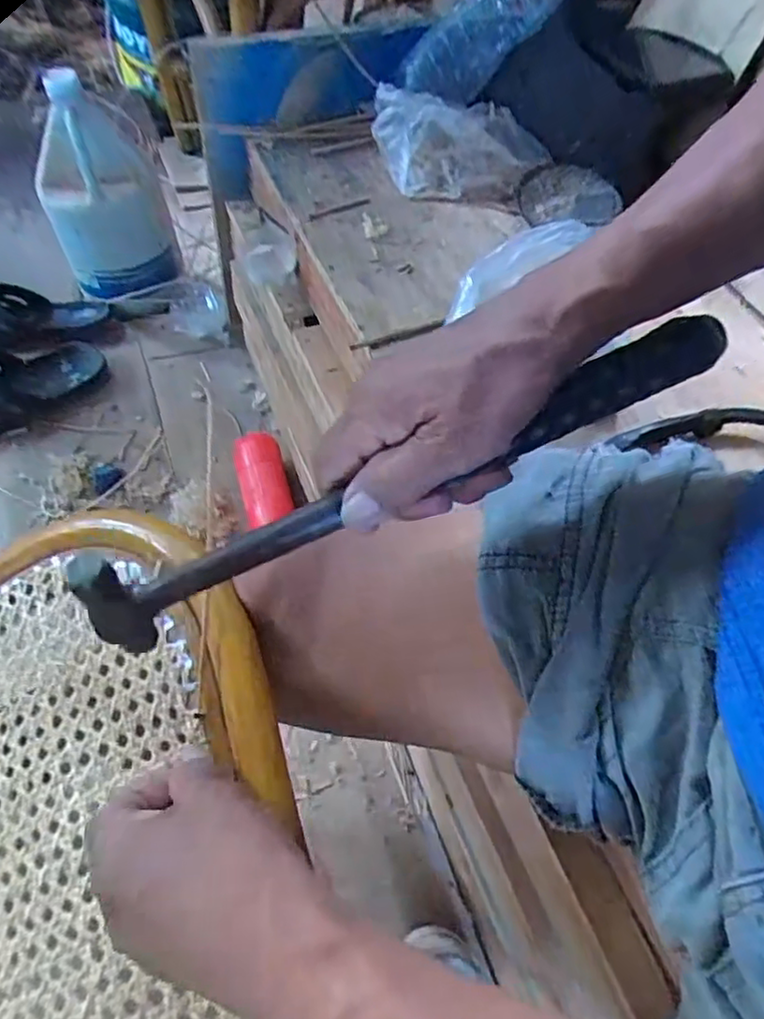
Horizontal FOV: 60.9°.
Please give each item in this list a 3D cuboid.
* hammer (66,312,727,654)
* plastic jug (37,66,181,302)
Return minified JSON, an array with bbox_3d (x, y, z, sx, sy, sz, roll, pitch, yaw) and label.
[{"bbox_3d":[0.023,-0.023,0.274,0.300,0.037,0.025,-25,63,-10],"label":"hammer"},{"bbox_3d":[-0.359,-0.399,0.838,0.142,0.260,0.129,-14,60,-13],"label":"plastic jug"}]

